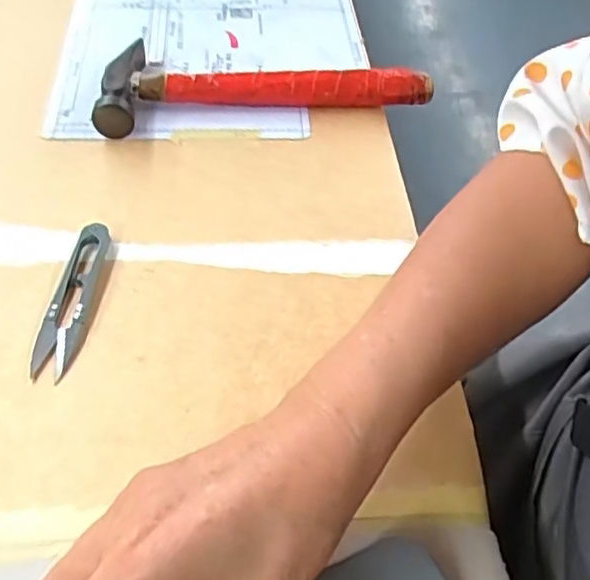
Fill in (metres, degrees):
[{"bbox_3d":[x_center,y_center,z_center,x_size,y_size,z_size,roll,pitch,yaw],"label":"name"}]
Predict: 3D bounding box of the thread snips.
[{"bbox_3d":[-0.124,0.003,0.368,0.025,0.011,0.100,7,50,1],"label":"thread snips"}]

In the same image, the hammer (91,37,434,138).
[{"bbox_3d":[-0.024,-0.161,0.503,0.245,0.025,0.091,-6,51,-10],"label":"hammer"}]

